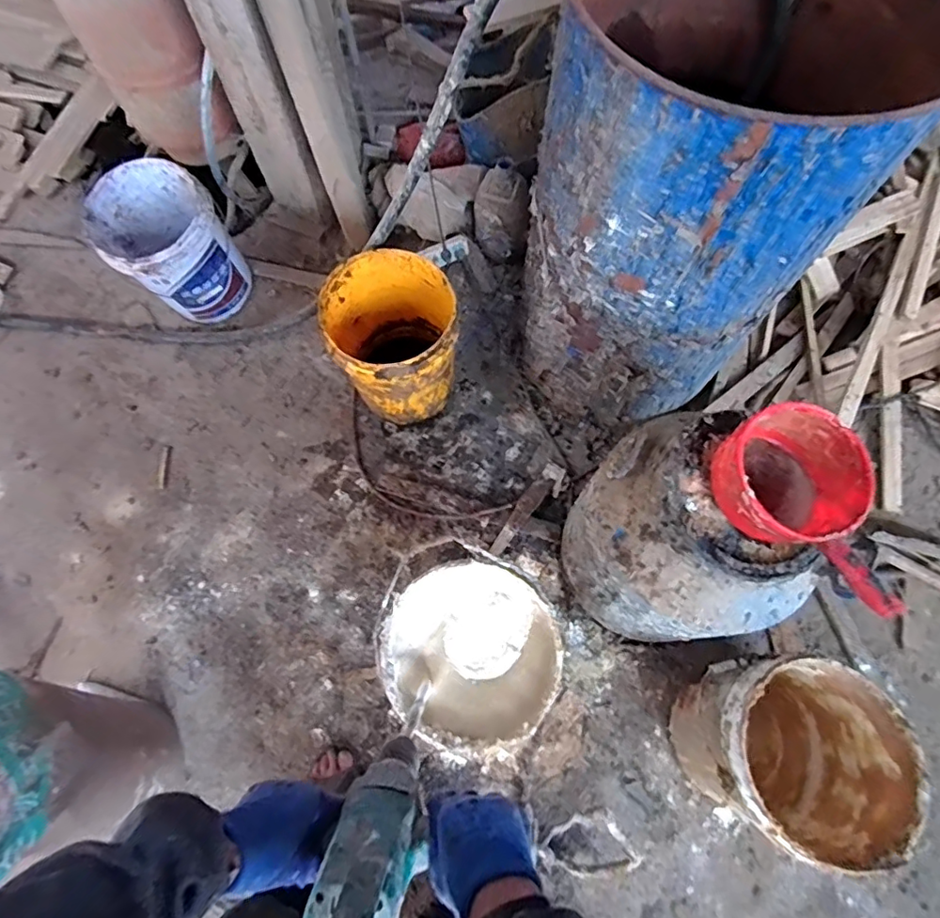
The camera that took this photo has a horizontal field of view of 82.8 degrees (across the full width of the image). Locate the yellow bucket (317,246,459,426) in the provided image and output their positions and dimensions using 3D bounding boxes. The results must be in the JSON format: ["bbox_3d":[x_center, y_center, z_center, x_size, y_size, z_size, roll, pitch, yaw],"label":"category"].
[{"bbox_3d":[-0.177,-0.279,1.328,0.293,0.358,0.301,0,71,1],"label":"yellow bucket"}]

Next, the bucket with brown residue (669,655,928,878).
[{"bbox_3d":[0.574,0.530,1.005,0.296,0.356,0.287,0,71,1],"label":"bucket with brown residue"}]

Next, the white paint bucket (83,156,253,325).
[{"bbox_3d":[-0.790,-0.559,1.435,0.279,0.342,0.288,0,71,1],"label":"white paint bucket"}]

